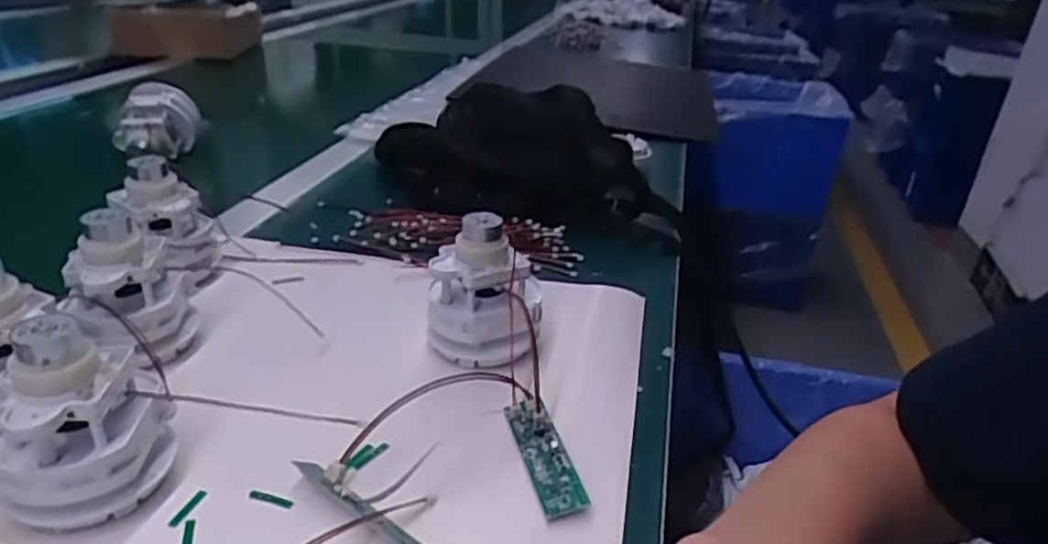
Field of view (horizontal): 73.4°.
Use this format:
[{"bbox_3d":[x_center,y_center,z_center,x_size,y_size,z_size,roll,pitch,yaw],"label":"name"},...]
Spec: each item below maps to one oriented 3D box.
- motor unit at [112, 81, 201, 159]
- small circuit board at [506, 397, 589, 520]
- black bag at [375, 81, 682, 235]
[{"bbox_3d":[-0.365,-0.146,0.698,0.054,0.070,0.065,12,27,22],"label":"motor unit"},{"bbox_3d":[0.010,0.091,0.351,0.021,0.006,0.075,-23,36,-5],"label":"small circuit board"},{"bbox_3d":[-0.004,-0.118,0.670,0.231,0.099,0.185,-6,26,-16],"label":"black bag"}]

